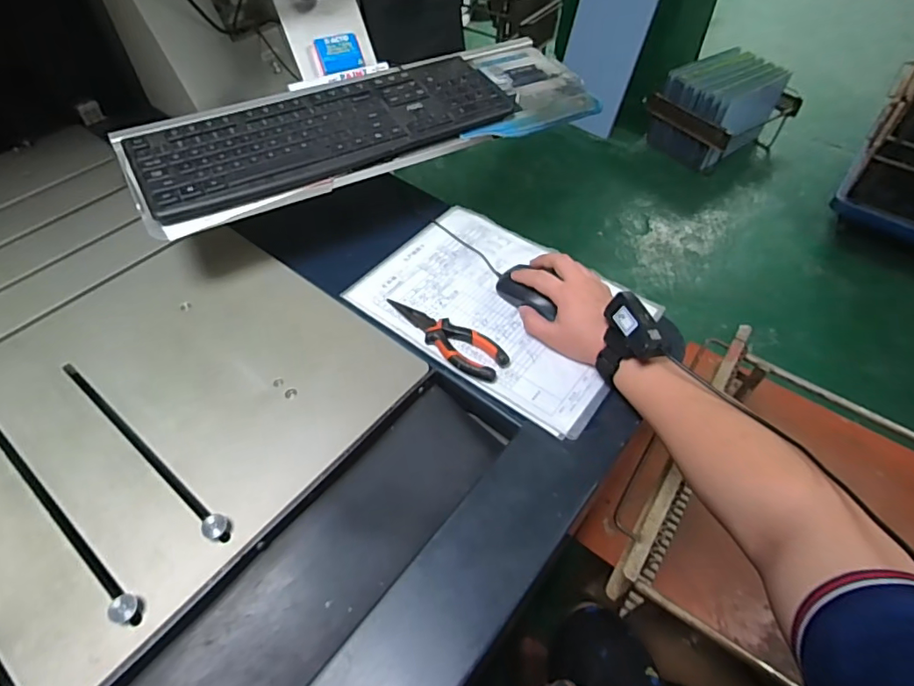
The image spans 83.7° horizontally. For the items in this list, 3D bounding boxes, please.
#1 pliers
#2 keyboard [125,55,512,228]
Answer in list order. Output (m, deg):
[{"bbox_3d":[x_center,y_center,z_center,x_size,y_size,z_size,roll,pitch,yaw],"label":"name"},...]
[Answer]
[{"bbox_3d":[-0.013,-0.010,0.559,0.149,0.015,0.047,36,59,25],"label":"pliers"},{"bbox_3d":[-0.137,-0.261,0.613,0.451,0.029,0.137,-26,56,-20],"label":"keyboard"}]

